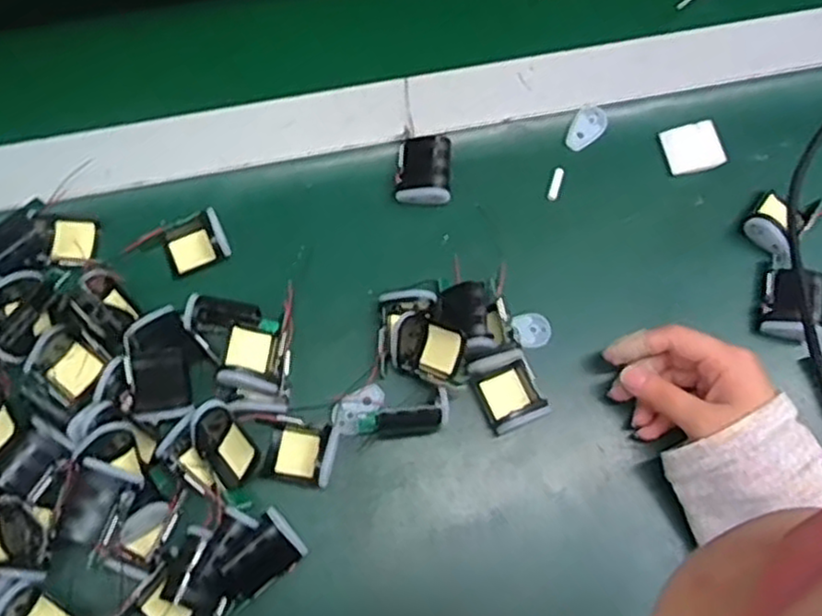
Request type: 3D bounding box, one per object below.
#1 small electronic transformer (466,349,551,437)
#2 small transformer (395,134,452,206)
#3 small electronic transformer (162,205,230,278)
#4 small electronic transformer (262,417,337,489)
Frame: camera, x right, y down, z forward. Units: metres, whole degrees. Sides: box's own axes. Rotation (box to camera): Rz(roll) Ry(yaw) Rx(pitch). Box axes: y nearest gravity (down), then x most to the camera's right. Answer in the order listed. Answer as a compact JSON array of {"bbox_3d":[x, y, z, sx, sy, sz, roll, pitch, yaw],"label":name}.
[{"bbox_3d":[0.060,0.049,0.444,0.037,0.018,0.044,-24,76,-8],"label":"small electronic transformer"},{"bbox_3d":[0.009,-0.091,0.488,0.035,0.017,0.046,3,74,0],"label":"small transformer"},{"bbox_3d":[-0.141,-0.044,0.477,0.039,0.012,0.034,-22,75,-7],"label":"small electronic transformer"},{"bbox_3d":[-0.065,0.085,0.434,0.038,0.016,0.035,8,74,1],"label":"small electronic transformer"}]

